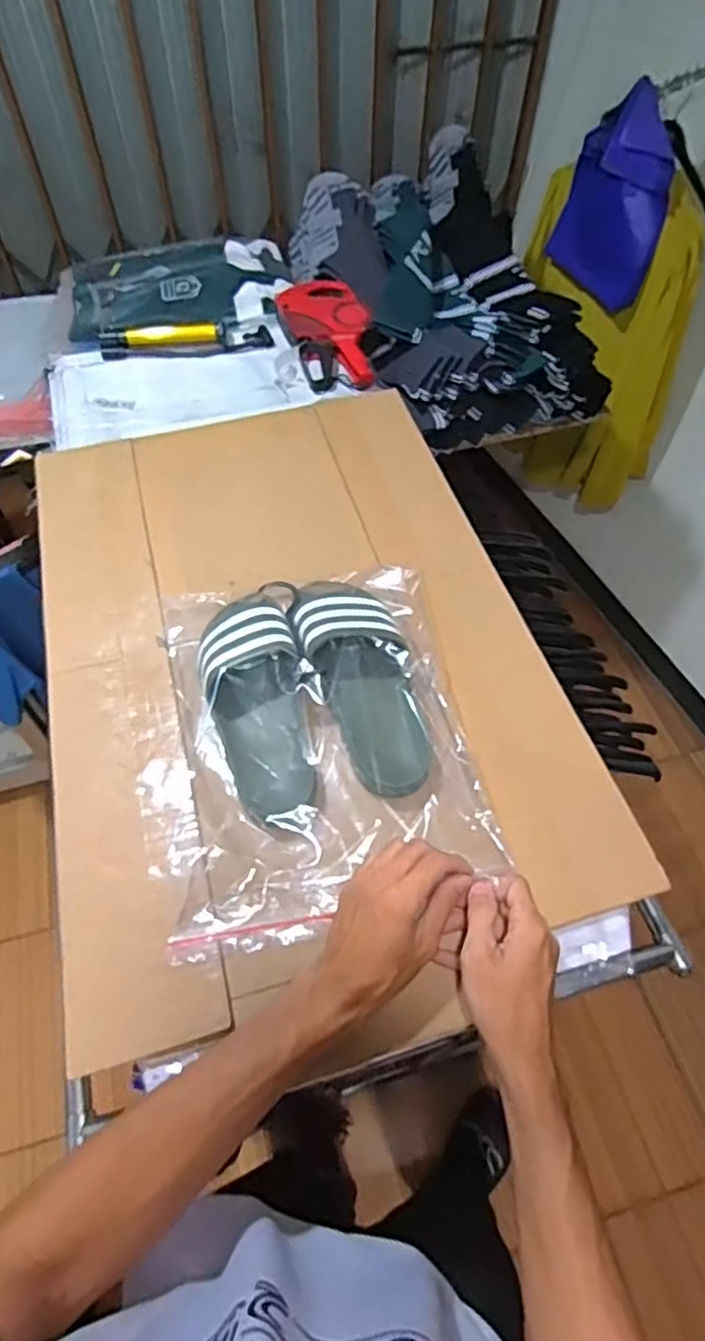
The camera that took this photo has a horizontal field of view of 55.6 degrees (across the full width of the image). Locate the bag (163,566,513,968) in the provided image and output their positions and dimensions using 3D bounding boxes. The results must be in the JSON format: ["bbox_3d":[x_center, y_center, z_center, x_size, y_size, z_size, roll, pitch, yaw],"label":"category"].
[{"bbox_3d":[-0.036,0.048,0.632,0.270,0.065,0.358,-8,58,-6],"label":"bag"}]

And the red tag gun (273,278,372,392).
[{"bbox_3d":[-0.031,-0.505,0.996,0.118,0.046,0.204,-17,59,-11],"label":"red tag gun"}]

